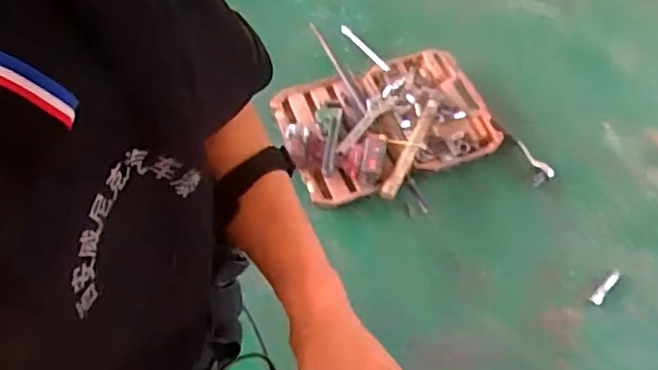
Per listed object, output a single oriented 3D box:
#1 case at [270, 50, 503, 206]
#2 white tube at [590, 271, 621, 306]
[{"bbox_3d":[0.164,-0.172,1.755,0.592,0.092,0.401,-18,63,-13],"label":"case"},{"bbox_3d":[0.703,0.255,1.593,0.028,0.025,0.117,38,67,19],"label":"white tube"}]

